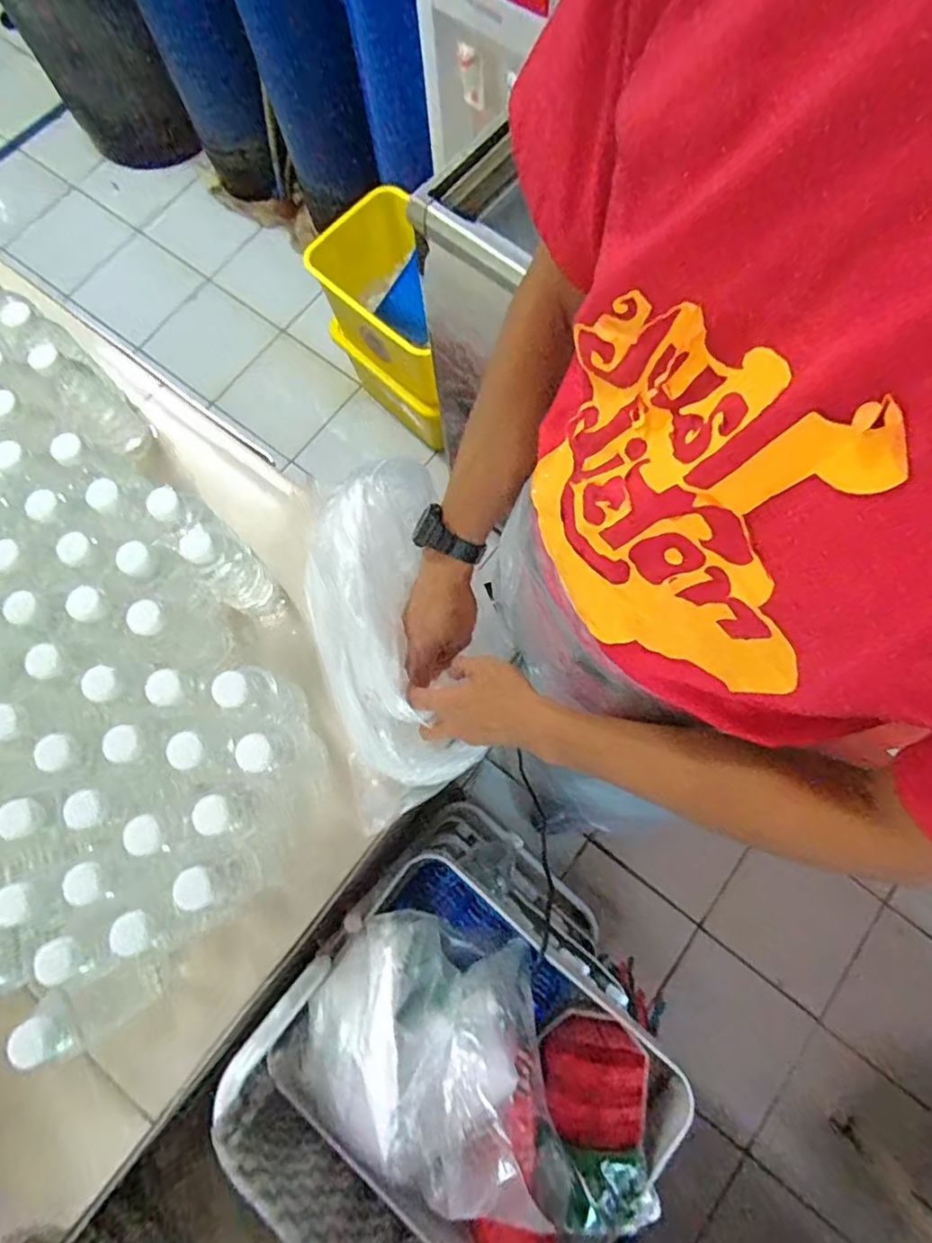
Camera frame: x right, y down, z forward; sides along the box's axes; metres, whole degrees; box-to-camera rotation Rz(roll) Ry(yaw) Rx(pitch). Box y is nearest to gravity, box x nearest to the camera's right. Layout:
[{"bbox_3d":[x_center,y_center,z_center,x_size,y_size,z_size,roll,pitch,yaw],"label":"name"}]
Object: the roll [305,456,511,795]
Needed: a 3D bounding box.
[{"bbox_3d":[-0.090,0.006,0.606,0.145,0.110,0.325,-9,87,-2],"label":"roll"}]

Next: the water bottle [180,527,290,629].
[{"bbox_3d":[-0.251,-0.050,0.646,0.058,0.192,0.057,0,76,0],"label":"water bottle"}]

